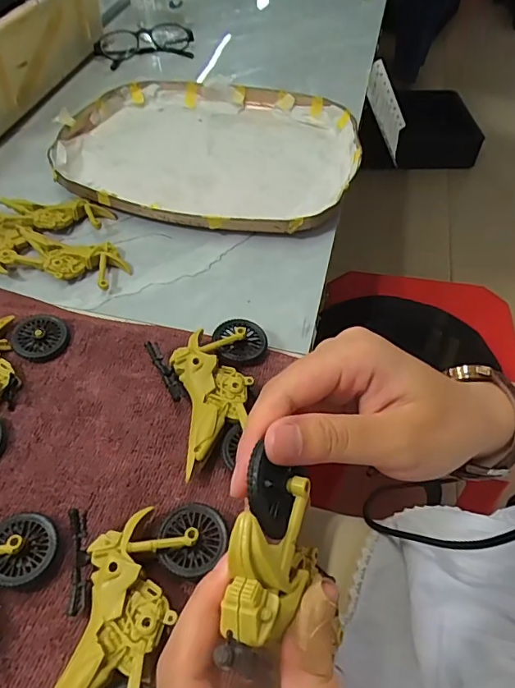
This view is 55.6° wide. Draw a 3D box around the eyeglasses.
[{"bbox_3d":[-0.151,-0.400,0.652,0.130,0.033,0.060,-20,56,-18],"label":"eyeglasses"}]

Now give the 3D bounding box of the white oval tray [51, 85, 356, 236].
[{"bbox_3d":[-0.051,-0.197,0.502,0.293,0.031,0.231,10,52,6],"label":"white oval tray"}]

